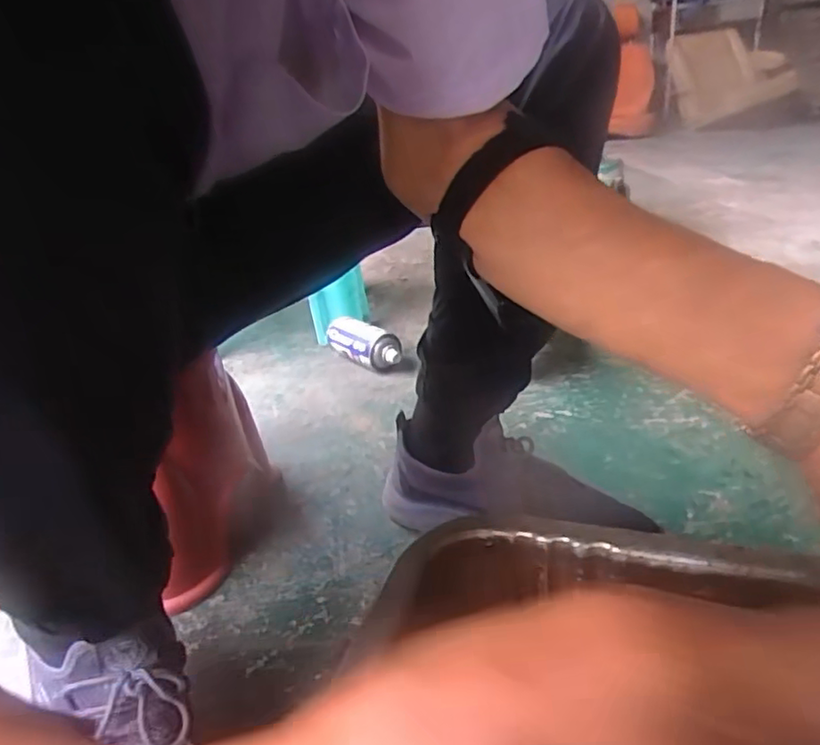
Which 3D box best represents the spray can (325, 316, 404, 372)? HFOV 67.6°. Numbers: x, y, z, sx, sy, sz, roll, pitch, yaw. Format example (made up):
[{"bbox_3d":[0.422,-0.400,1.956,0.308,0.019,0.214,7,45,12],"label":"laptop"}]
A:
[{"bbox_3d":[-0.077,-0.045,1.019,0.058,0.072,0.159,-23,29,-34],"label":"spray can"}]

